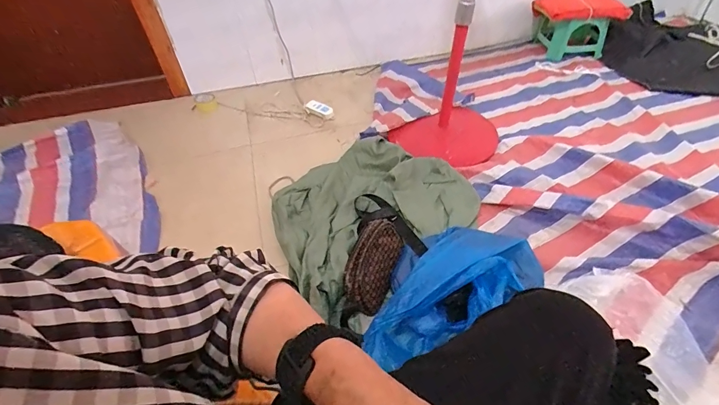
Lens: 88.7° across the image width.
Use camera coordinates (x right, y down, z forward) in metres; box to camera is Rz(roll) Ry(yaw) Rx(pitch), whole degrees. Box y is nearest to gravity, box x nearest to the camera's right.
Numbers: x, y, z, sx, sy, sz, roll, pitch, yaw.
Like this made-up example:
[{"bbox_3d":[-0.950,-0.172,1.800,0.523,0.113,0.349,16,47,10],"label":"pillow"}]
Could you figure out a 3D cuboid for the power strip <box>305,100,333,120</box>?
[{"bbox_3d":[-0.183,-0.427,1.680,0.160,0.032,0.060,33,55,30],"label":"power strip"}]

